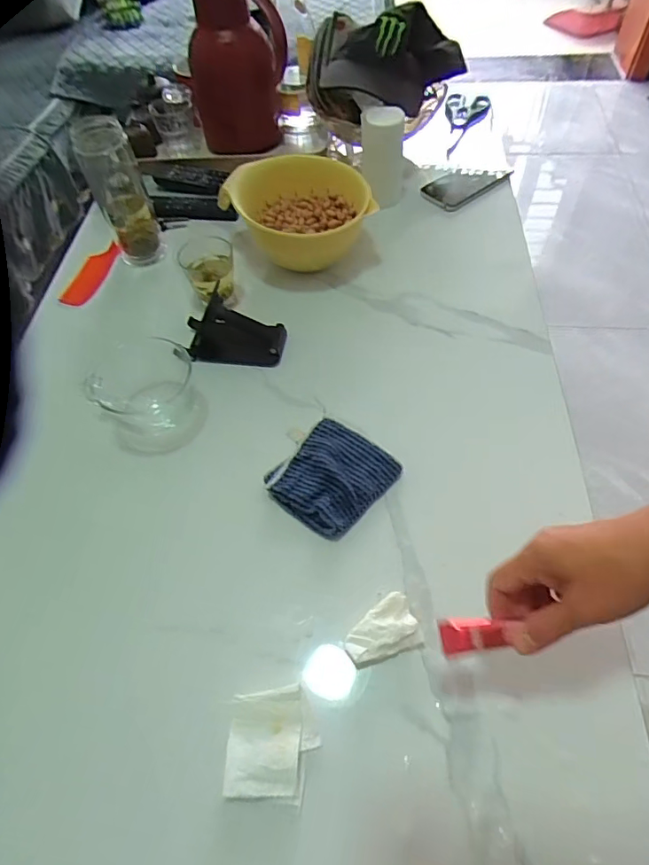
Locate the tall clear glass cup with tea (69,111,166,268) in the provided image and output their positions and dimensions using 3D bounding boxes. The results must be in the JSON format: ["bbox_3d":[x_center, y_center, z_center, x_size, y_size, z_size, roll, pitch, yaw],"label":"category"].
[{"bbox_3d":[-0.287,-0.340,0.722,0.073,0.177,0.073,-25,59,-12],"label":"tall clear glass cup with tea"}]

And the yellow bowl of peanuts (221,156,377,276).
[{"bbox_3d":[-0.026,-0.291,0.716,0.169,0.105,0.181,-2,57,3],"label":"yellow bowl of peanuts"}]

